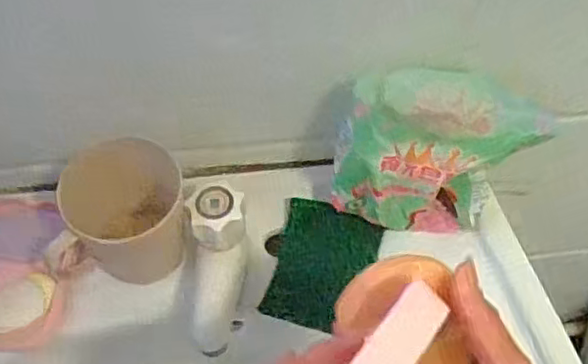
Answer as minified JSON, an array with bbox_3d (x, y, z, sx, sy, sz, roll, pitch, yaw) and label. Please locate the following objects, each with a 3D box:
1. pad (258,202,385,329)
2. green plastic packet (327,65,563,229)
[{"bbox_3d":[0.025,0.071,0.555,0.084,0.017,0.107,16,58,9],"label":"pad"},{"bbox_3d":[0.109,-0.018,0.533,0.144,0.138,0.084,-3,57,-3],"label":"green plastic packet"}]

